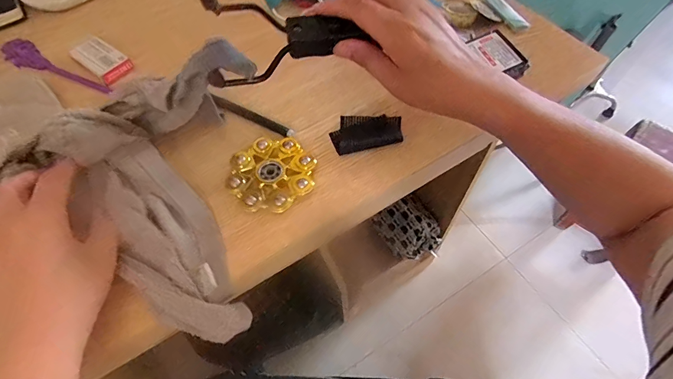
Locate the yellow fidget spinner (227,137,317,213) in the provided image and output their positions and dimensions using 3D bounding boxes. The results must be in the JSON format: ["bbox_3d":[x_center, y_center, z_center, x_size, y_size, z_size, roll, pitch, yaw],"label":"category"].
[{"bbox_3d":[-0.059,-0.014,0.321,0.074,0.011,0.073,-1,59,2],"label":"yellow fidget spinner"}]

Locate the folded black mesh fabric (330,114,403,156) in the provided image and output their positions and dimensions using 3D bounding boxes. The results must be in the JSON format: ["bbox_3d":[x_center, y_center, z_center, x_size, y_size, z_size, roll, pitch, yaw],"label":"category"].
[{"bbox_3d":[0.029,-0.055,0.341,0.065,0.015,0.035,-7,59,-2],"label":"folded black mesh fabric"}]

